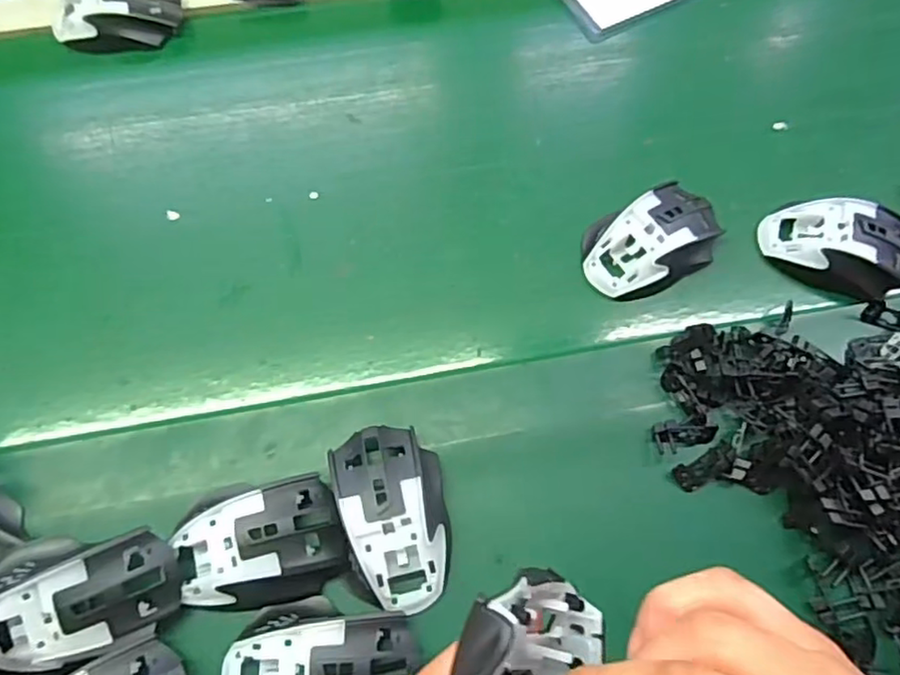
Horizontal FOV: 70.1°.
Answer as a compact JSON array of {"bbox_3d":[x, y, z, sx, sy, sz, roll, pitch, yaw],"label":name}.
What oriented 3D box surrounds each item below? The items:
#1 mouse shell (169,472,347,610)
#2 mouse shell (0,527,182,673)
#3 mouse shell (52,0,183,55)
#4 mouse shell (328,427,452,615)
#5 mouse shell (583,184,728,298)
[{"bbox_3d":[-0.123,0.130,0.408,0.103,0.030,0.075,-8,67,-5],"label":"mouse shell"},{"bbox_3d":[-0.222,0.158,0.381,0.111,0.037,0.071,-12,95,-10],"label":"mouse shell"},{"bbox_3d":[-0.309,-0.307,0.591,0.113,0.037,0.076,2,67,0],"label":"mouse shell"},{"bbox_3d":[-0.035,0.116,0.420,0.071,0.036,0.118,-13,68,-6],"label":"mouse shell"},{"bbox_3d":[0.162,-0.079,0.506,0.116,0.030,0.071,-28,70,-13],"label":"mouse shell"}]

